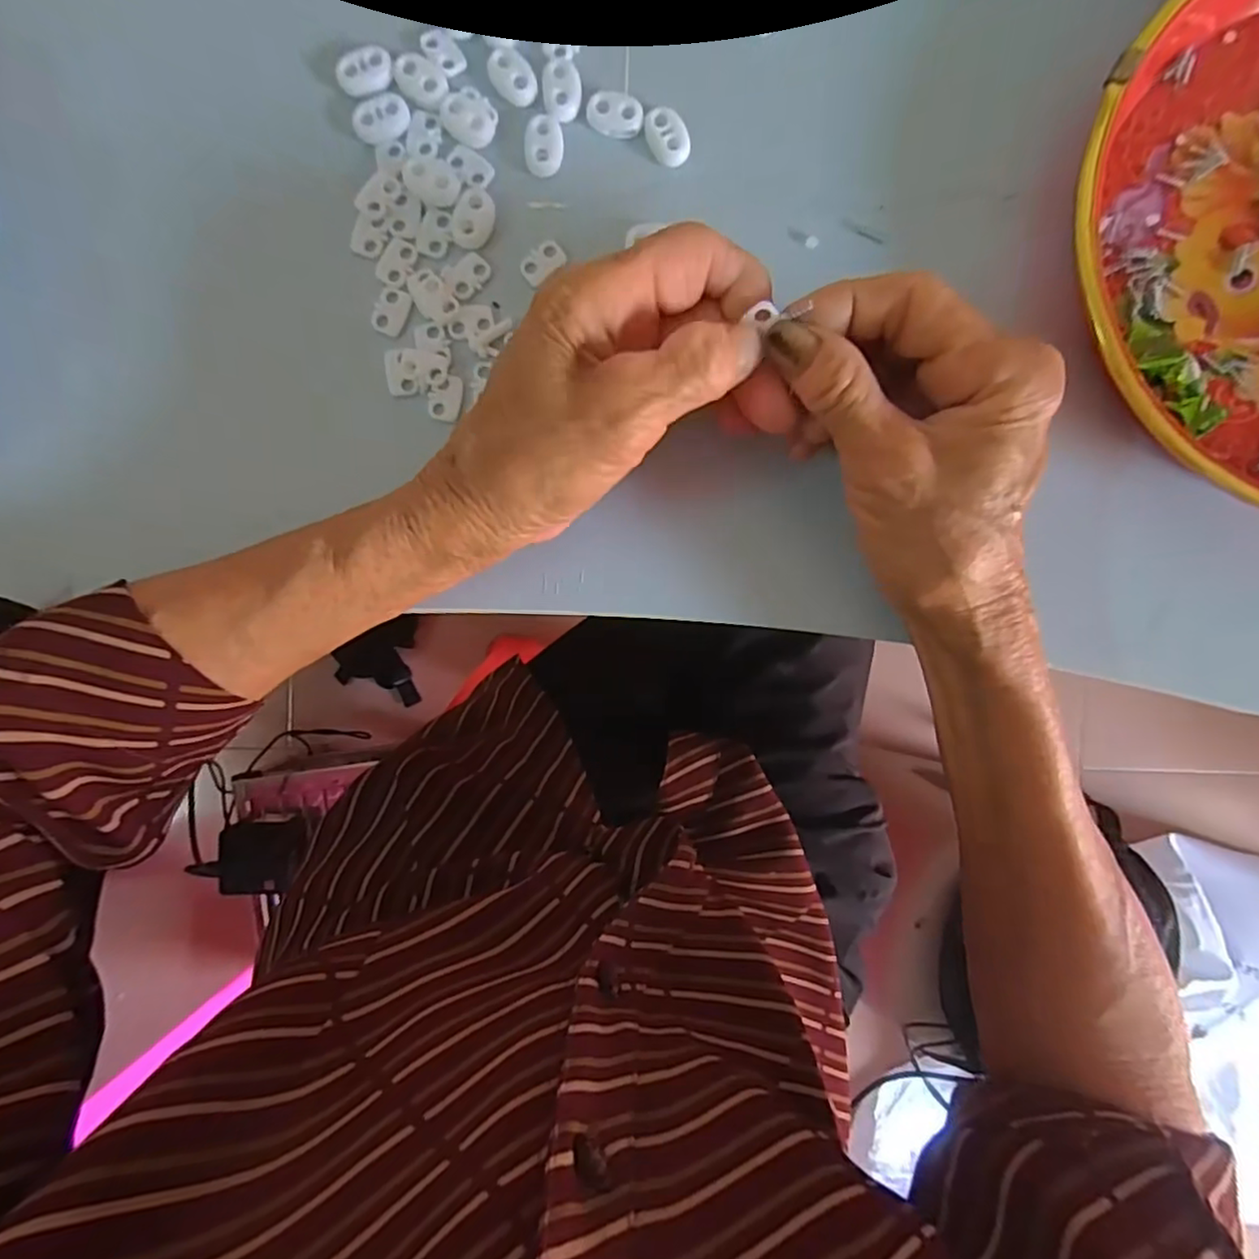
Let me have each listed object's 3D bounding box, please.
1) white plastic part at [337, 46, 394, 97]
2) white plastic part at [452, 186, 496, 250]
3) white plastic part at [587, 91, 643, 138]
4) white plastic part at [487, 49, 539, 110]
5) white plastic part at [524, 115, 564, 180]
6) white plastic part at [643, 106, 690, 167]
[{"bbox_3d":[-0.102,-0.214,0.244,0.021,0.005,0.014,-30,92,0],"label":"white plastic part"},{"bbox_3d":[-0.060,-0.161,0.249,0.014,0.004,0.022,25,91,-1],"label":"white plastic part"},{"bbox_3d":[-0.005,-0.202,0.249,0.022,0.006,0.014,9,92,-1],"label":"white plastic part"},{"bbox_3d":[-0.045,-0.214,0.246,0.015,0.004,0.023,-40,92,1],"label":"white plastic part"},{"bbox_3d":[-0.033,-0.189,0.249,0.015,0.004,0.022,-2,92,-1],"label":"white plastic part"},{"bbox_3d":[0.015,-0.194,0.250,0.015,0.005,0.021,-26,92,0],"label":"white plastic part"}]

